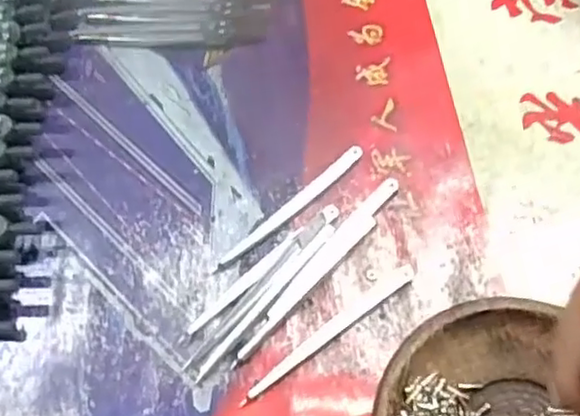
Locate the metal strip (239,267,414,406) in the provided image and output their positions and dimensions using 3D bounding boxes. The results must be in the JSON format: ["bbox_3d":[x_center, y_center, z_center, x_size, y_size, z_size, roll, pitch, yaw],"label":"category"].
[{"bbox_3d":[0.017,0.055,0.291,0.094,0.004,0.007,-34,66,-13],"label":"metal strip"}]

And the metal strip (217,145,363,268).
[{"bbox_3d":[0.000,-0.002,0.322,0.090,0.005,0.009,-39,67,-15],"label":"metal strip"}]

